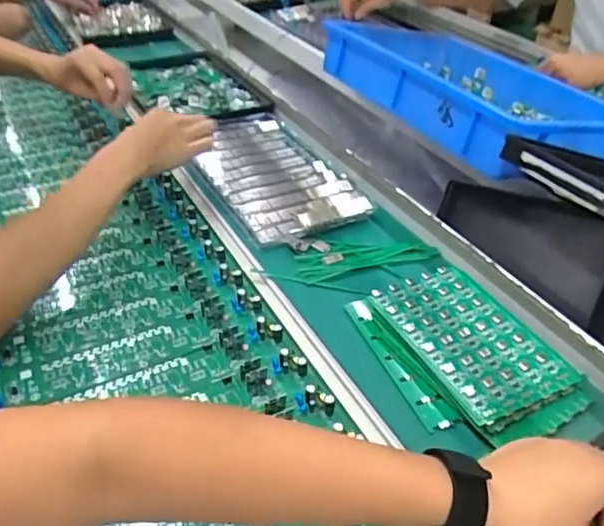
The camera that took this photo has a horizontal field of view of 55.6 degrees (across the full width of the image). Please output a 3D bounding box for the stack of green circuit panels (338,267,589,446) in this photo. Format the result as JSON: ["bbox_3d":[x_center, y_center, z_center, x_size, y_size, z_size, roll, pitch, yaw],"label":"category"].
[{"bbox_3d":[0.144,0.077,0.519,0.129,0.024,0.190,-17,42,-24],"label":"stack of green circuit panels"}]

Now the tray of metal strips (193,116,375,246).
[{"bbox_3d":[-0.054,-0.127,0.777,0.155,0.022,0.321,-21,41,-22],"label":"tray of metal strips"}]

